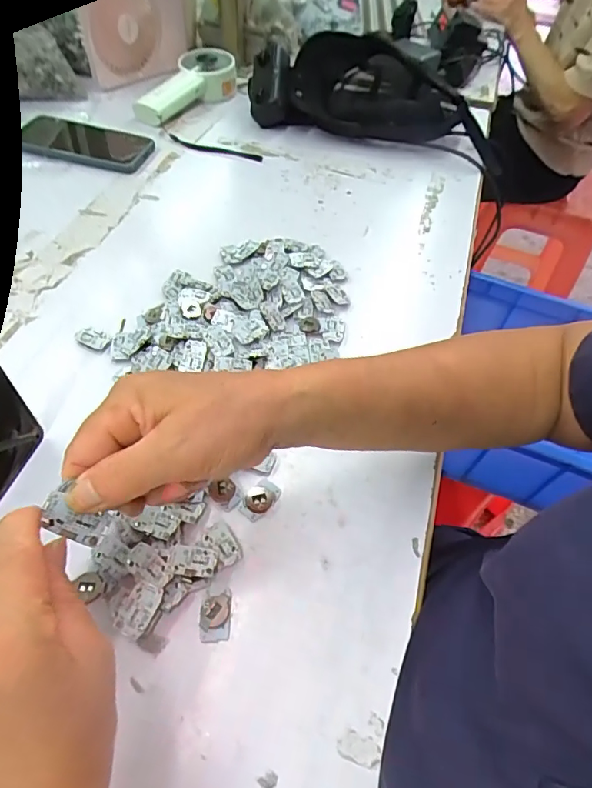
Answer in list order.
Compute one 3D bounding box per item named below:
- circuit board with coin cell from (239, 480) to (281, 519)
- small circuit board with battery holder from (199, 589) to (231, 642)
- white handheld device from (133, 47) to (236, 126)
[{"bbox_3d":[-0.026,0.073,0.337,0.020,0.004,0.029,31,58,17],"label":"circuit board with coin cell"},{"bbox_3d":[-0.049,0.133,0.292,0.018,0.004,0.029,1,54,-3],"label":"small circuit board with battery holder"},{"bbox_3d":[-0.141,-0.413,0.649,0.076,0.035,0.177,22,56,12],"label":"white handheld device"}]

